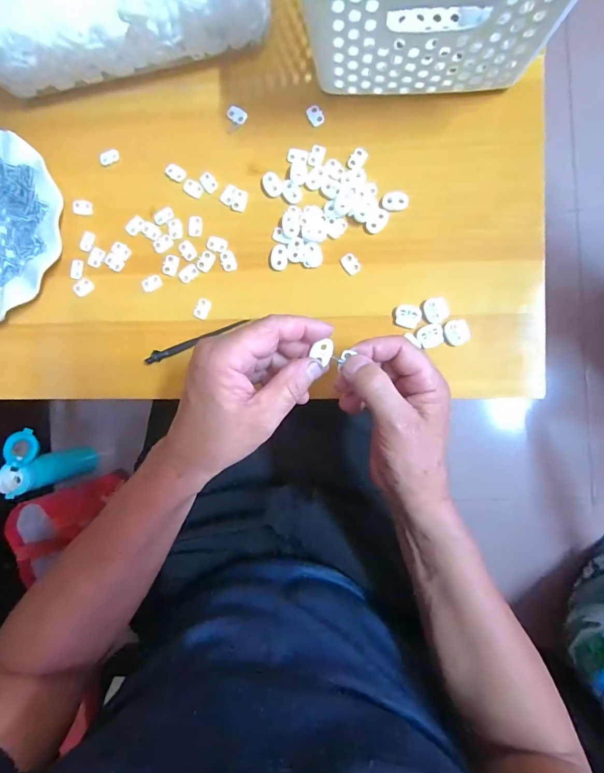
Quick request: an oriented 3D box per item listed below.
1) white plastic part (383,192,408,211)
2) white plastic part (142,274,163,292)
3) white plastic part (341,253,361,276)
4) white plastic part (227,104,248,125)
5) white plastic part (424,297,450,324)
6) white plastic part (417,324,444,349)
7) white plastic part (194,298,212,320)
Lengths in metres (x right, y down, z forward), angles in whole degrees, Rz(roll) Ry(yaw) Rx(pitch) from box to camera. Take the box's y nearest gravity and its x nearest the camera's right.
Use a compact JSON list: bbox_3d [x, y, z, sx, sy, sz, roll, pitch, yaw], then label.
[{"bbox_3d":[0.084,-0.166,0.345,0.022,0.004,0.017,3,90,5],"label":"white plastic part"},{"bbox_3d":[-0.144,-0.099,0.369,0.019,0.004,0.013,-24,88,5],"label":"white plastic part"},{"bbox_3d":[0.044,-0.111,0.349,0.015,0.004,0.019,-40,86,4],"label":"white plastic part"},{"bbox_3d":[-0.061,-0.255,0.362,0.019,0.004,0.013,27,92,5],"label":"white plastic part"},{"bbox_3d":[0.119,-0.067,0.339,0.021,0.004,0.022,-13,89,5],"label":"white plastic part"},{"bbox_3d":[0.114,-0.045,0.339,0.022,0.004,0.020,-19,88,5],"label":"white plastic part"},{"bbox_3d":[-0.094,-0.073,0.365,0.013,0.004,0.019,24,92,5],"label":"white plastic part"}]

